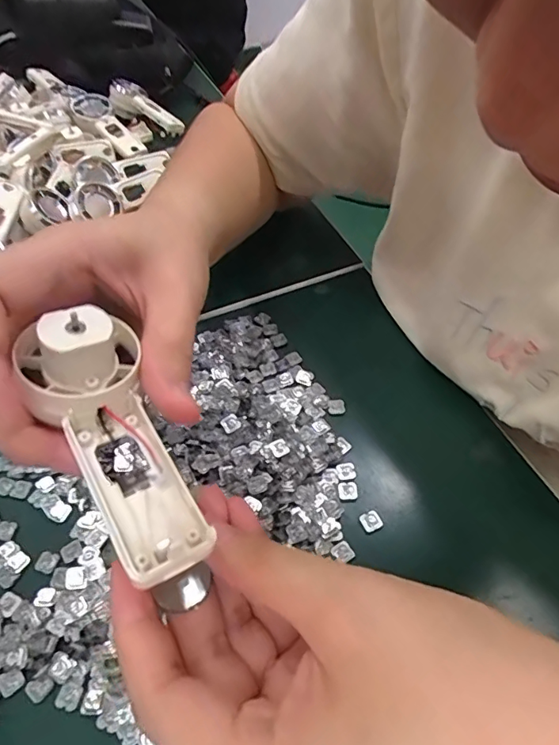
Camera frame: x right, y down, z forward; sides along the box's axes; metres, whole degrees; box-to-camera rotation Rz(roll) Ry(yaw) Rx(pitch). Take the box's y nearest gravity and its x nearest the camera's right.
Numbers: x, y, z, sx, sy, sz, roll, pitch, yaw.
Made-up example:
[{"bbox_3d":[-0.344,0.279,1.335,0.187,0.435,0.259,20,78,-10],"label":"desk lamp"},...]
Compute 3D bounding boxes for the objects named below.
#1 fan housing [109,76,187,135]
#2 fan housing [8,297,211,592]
[{"bbox_3d":[-0.143,-0.283,0.528,0.089,0.023,0.043,36,61,9],"label":"fan housing"},{"bbox_3d":[-0.049,0.021,0.147,0.032,0.023,0.082,-26,74,-16],"label":"fan housing"}]

